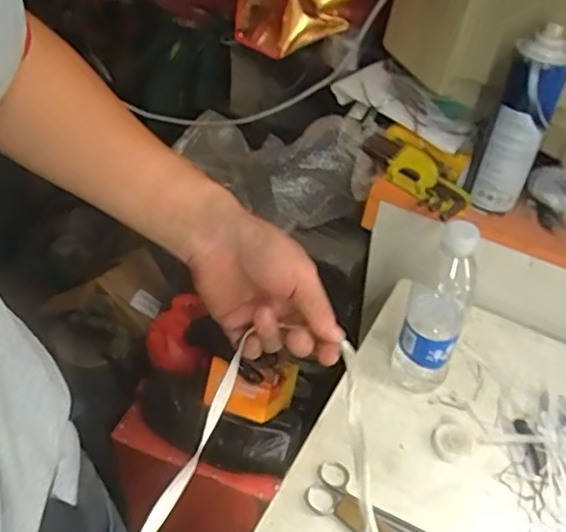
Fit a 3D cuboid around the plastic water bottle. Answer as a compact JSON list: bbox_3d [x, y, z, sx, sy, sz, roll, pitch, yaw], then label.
[{"bbox_3d":[0.160,0.045,0.638,0.064,0.210,0.063,20,43,14],"label":"plastic water bottle"}]

